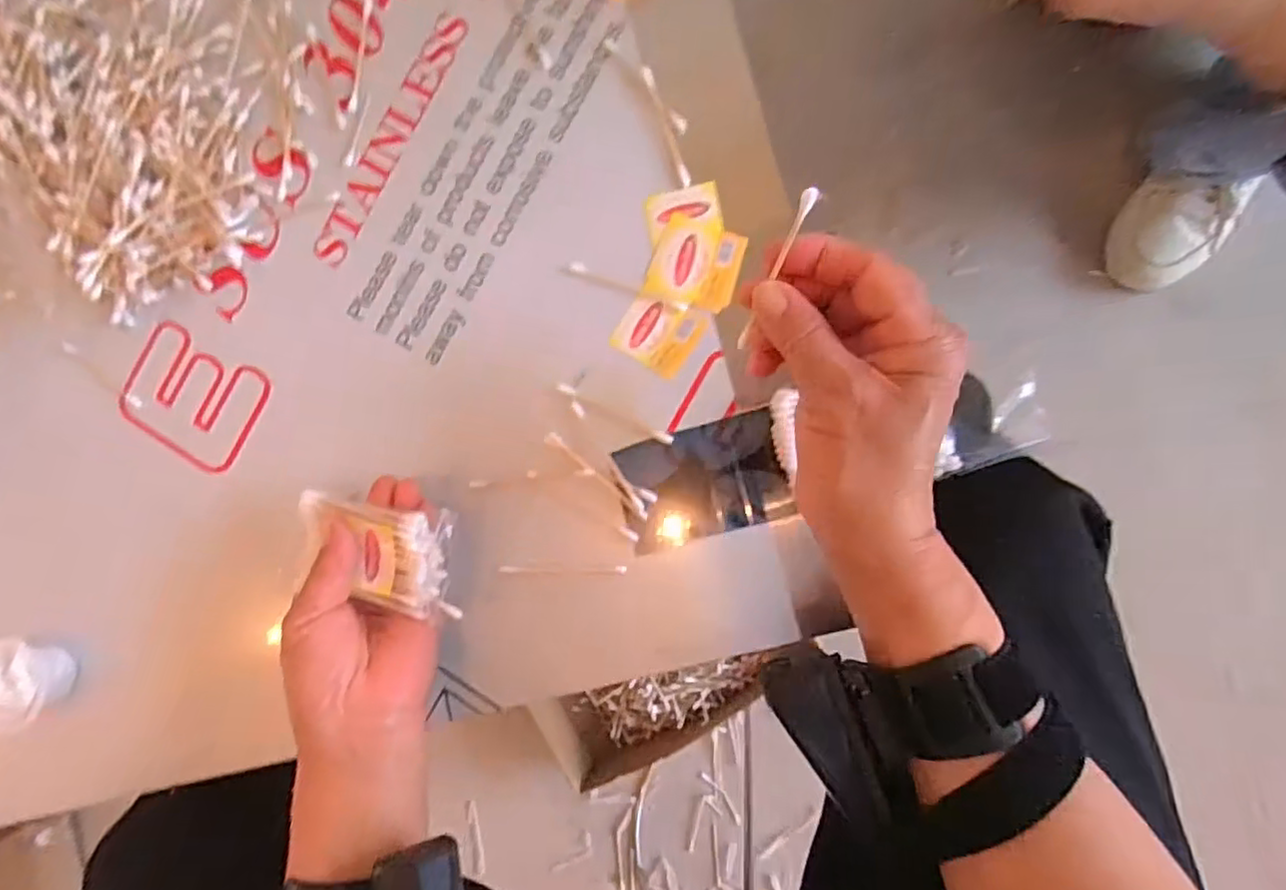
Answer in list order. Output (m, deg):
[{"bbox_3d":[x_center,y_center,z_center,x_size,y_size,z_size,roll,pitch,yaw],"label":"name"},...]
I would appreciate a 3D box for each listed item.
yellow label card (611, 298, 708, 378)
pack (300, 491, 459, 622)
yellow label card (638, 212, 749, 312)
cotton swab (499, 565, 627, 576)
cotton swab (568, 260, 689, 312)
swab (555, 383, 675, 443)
[{"bbox_3d":[0.009,-0.063,0.371,0.042,0.004,0.040,33,91,8],"label":"yellow label card"},{"bbox_3d":[-0.140,0.058,0.350,0.084,0.020,0.054,8,88,8],"label":"pack"},{"bbox_3d":[0.029,-0.100,0.368,0.048,0.004,0.049,19,89,8],"label":"yellow label card"},{"bbox_3d":[-0.044,0.069,0.368,0.070,0.005,0.005,0,87,8],"label":"cotton swab"},{"bbox_3d":[-0.008,-0.090,0.374,0.072,0.004,0.007,21,90,8],"label":"cotton swab"},{"bbox_3d":[-0.016,-0.018,0.370,0.071,0.004,0.005,26,90,8],"label":"swab"}]

